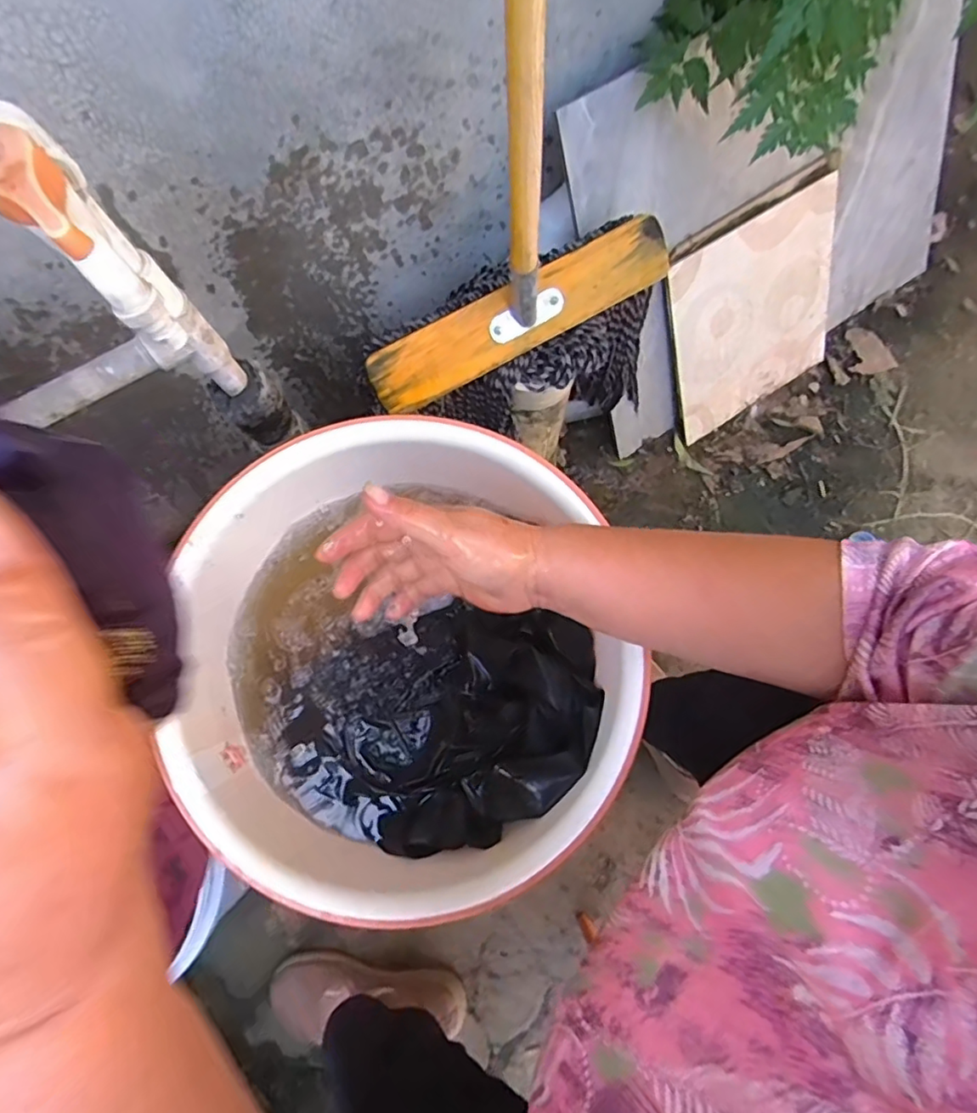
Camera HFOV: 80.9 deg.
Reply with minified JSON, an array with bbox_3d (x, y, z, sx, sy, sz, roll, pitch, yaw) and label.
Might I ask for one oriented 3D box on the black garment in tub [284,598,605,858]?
[{"bbox_3d":[-0.034,0.132,0.463,0.253,0.064,0.180,-20,78,-5],"label":"black garment in tub"}]

